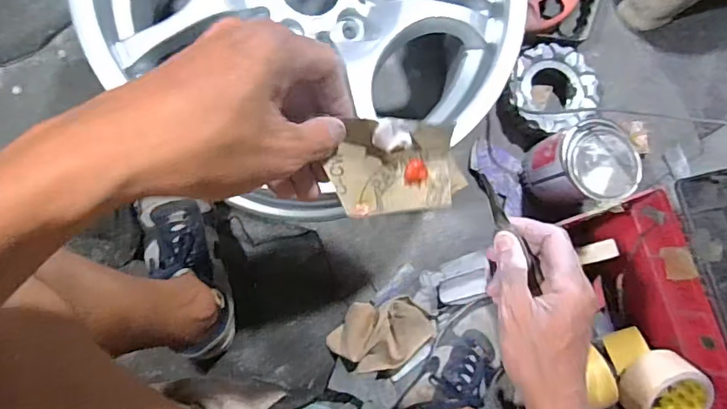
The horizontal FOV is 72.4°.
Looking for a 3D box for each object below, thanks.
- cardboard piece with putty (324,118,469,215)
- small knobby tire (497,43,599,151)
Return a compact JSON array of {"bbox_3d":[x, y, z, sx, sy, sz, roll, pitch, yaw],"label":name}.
[{"bbox_3d":[0.021,-0.023,0.299,0.081,0.016,0.059,-11,102,-19],"label":"cardboard piece with putty"},{"bbox_3d":[0.279,-0.173,0.763,0.146,0.053,0.130,-24,86,-7],"label":"small knobby tire"}]

